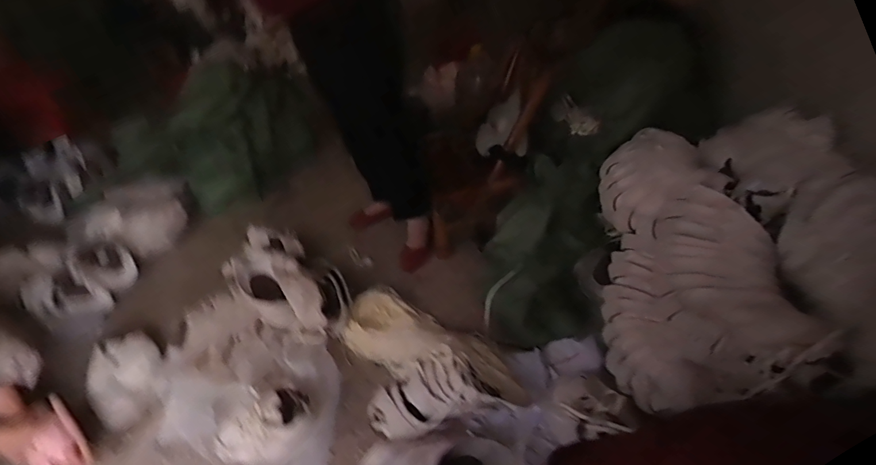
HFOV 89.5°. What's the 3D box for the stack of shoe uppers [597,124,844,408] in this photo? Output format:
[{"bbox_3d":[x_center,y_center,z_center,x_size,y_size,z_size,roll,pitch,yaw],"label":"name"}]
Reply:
[{"bbox_3d":[0.478,0.067,0.896,0.234,0.298,0.554,0,42,9],"label":"stack of shoe uppers"}]

